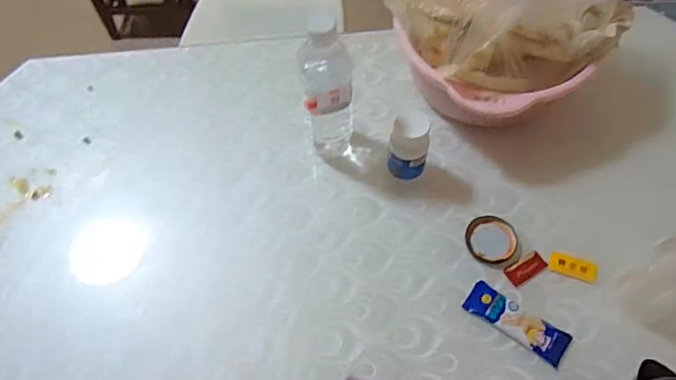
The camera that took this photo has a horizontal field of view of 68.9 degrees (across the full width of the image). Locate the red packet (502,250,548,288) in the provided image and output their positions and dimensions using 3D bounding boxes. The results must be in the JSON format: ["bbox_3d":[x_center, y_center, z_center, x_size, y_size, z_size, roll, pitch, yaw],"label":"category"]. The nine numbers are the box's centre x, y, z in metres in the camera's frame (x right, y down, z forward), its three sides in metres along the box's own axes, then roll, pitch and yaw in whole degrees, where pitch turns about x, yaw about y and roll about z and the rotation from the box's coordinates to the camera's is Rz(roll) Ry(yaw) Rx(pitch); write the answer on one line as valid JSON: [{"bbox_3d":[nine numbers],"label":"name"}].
[{"bbox_3d":[0.237,0.098,0.620,0.053,0.006,0.025,-28,63,-13],"label":"red packet"}]

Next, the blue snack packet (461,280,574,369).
[{"bbox_3d":[0.211,0.155,0.580,0.119,0.015,0.039,33,67,18],"label":"blue snack packet"}]

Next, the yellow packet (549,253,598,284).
[{"bbox_3d":[0.295,0.097,0.618,0.054,0.005,0.026,20,63,13],"label":"yellow packet"}]

